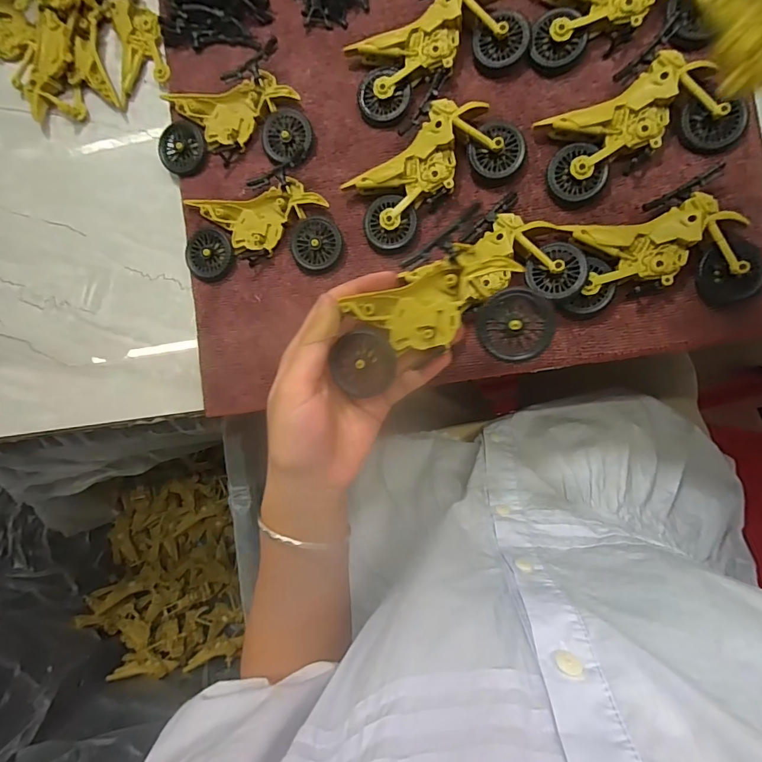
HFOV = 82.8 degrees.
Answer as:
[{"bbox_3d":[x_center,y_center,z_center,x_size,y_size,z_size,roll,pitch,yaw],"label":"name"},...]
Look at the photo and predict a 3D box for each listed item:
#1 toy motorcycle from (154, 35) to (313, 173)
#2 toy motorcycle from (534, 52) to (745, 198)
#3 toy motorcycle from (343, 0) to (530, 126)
[{"bbox_3d":[-0.109,-0.191,0.315,0.112,0.019,0.079,-3,90,9],"label":"toy motorcycle"},{"bbox_3d":[0.159,-0.159,0.271,0.109,0.021,0.060,-17,88,9],"label":"toy motorcycle"},{"bbox_3d":[0.033,-0.231,0.291,0.113,0.021,0.072,-21,87,9],"label":"toy motorcycle"}]

